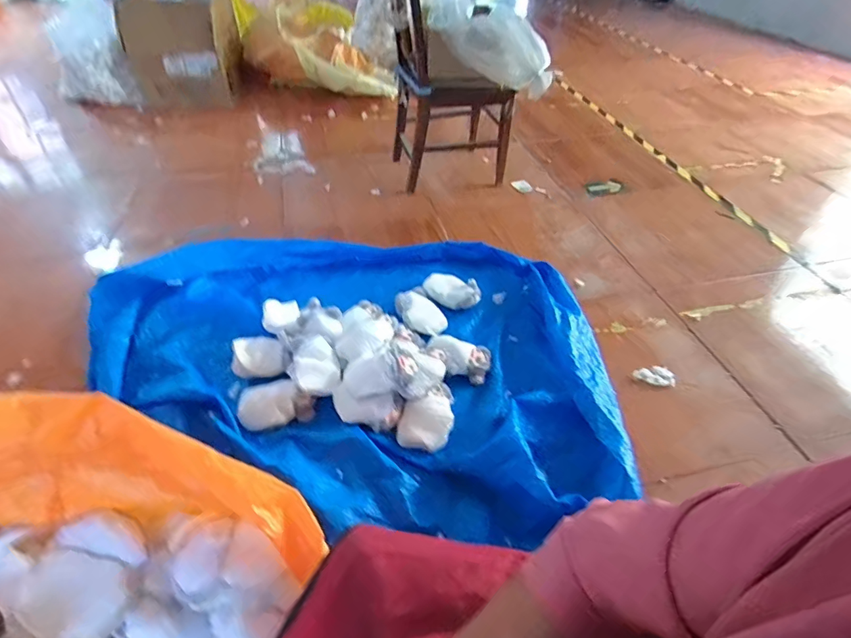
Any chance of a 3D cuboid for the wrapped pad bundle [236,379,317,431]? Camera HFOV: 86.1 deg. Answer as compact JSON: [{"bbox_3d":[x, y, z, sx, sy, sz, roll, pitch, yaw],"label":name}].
[{"bbox_3d":[-0.368,0.206,1.120,0.184,0.042,0.114,-9,45,-11],"label":"wrapped pad bundle"}]

